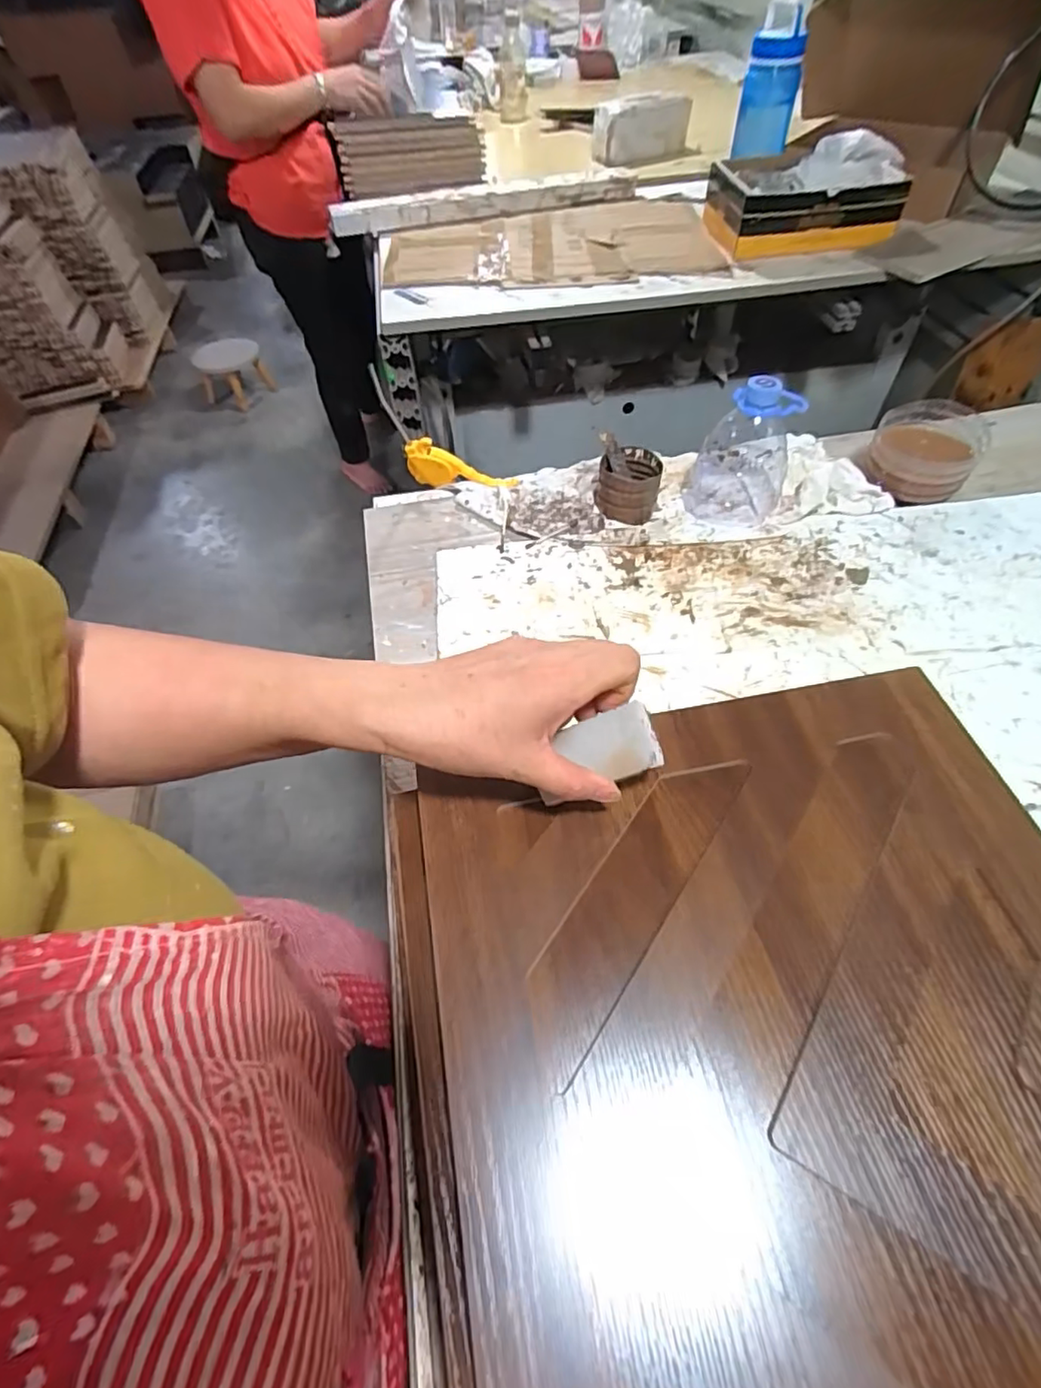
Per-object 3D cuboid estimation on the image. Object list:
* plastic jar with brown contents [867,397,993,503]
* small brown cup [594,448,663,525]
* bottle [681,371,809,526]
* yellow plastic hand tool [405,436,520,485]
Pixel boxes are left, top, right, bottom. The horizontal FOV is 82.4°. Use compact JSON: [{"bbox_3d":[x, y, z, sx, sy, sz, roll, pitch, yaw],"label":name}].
[{"bbox_3d":[0.430,-0.262,0.633,0.098,0.054,0.109,30,61,22],"label":"plastic jar with brown contents"},{"bbox_3d":[0.112,-0.218,0.619,0.063,0.046,0.068,0,54,0],"label":"small brown cup"},{"bbox_3d":[0.223,-0.241,0.594,0.093,0.128,0.092,21,58,17],"label":"bottle"},{"bbox_3d":[-0.071,-0.261,0.682,0.130,0.051,0.018,11,56,11],"label":"yellow plastic hand tool"}]

